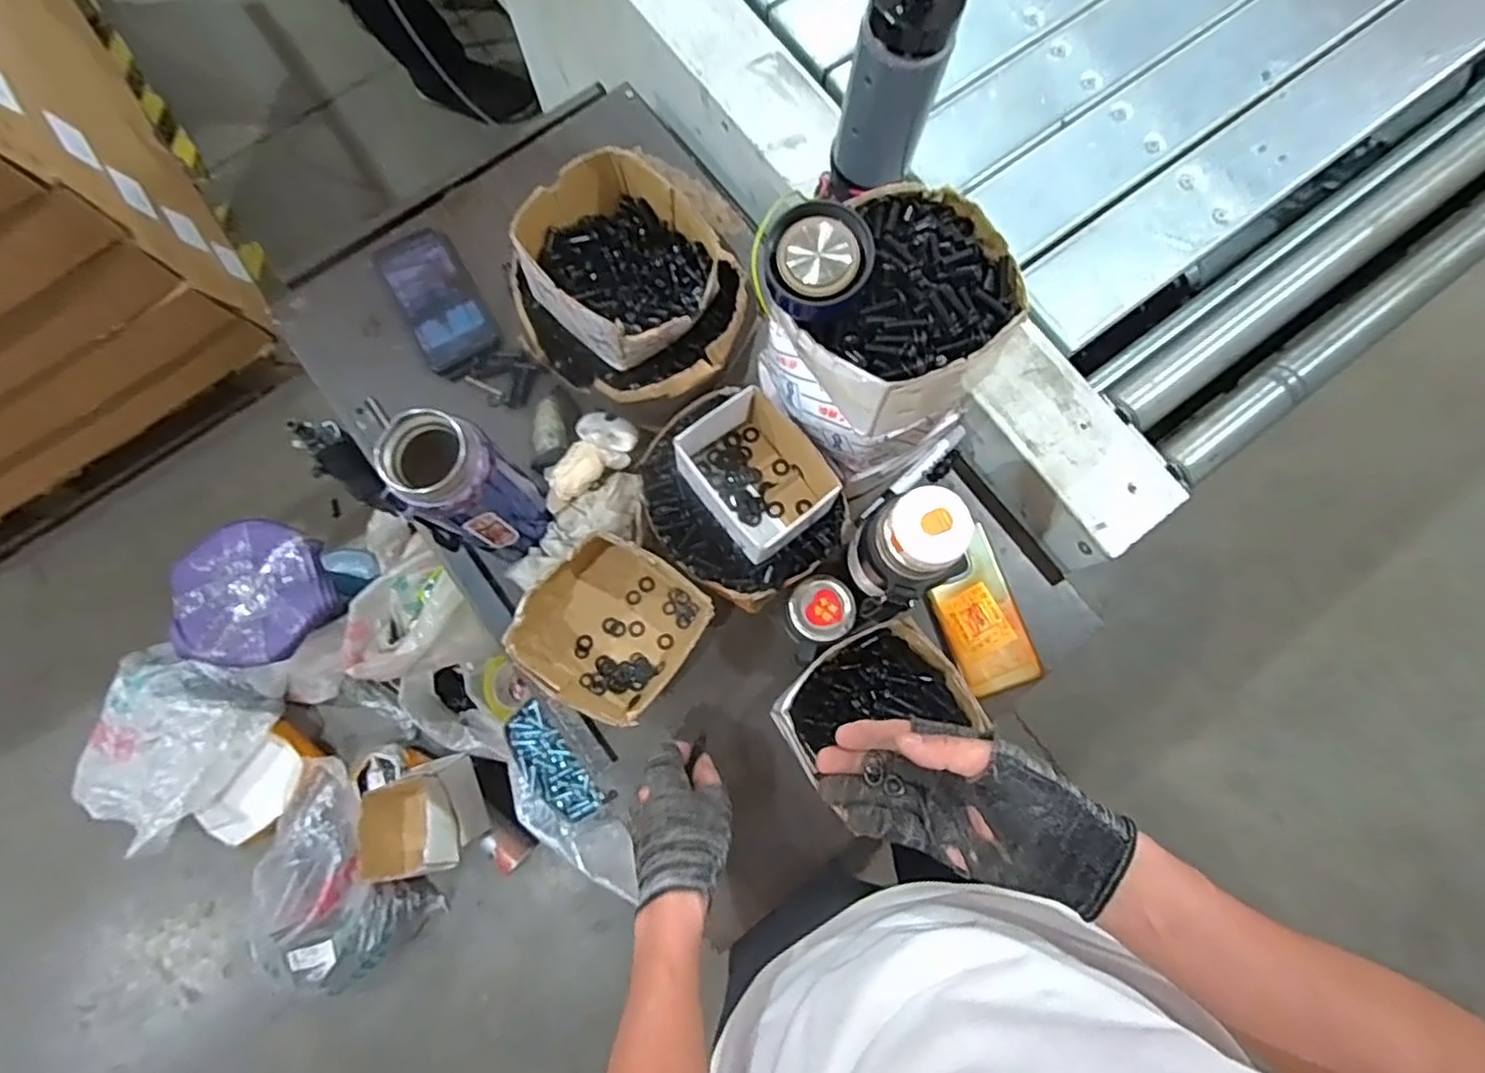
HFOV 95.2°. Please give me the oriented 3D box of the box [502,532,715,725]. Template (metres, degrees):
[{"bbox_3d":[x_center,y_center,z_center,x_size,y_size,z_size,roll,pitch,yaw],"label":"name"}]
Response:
[{"bbox_3d":[-0.123,0.080,0.619,0.142,0.083,0.146,38,81,7],"label":"box"}]

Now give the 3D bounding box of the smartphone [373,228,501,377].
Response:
[{"bbox_3d":[-0.333,-0.262,0.735,0.079,0.016,0.171,-29,81,-6],"label":"smartphone"}]

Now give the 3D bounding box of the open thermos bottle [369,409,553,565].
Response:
[{"bbox_3d":[-0.218,-0.035,0.556,0.064,0.197,0.077,38,80,6],"label":"open thermos bottle"}]

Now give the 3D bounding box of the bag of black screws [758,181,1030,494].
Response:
[{"bbox_3d":[0.111,-0.157,0.539,0.159,0.162,0.148,-41,82,-9],"label":"bag of black screws"}]

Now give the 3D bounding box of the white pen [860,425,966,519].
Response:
[{"bbox_3d":[0.172,-0.064,0.683,0.133,0.017,0.014,-41,82,-8],"label":"white pen"}]

